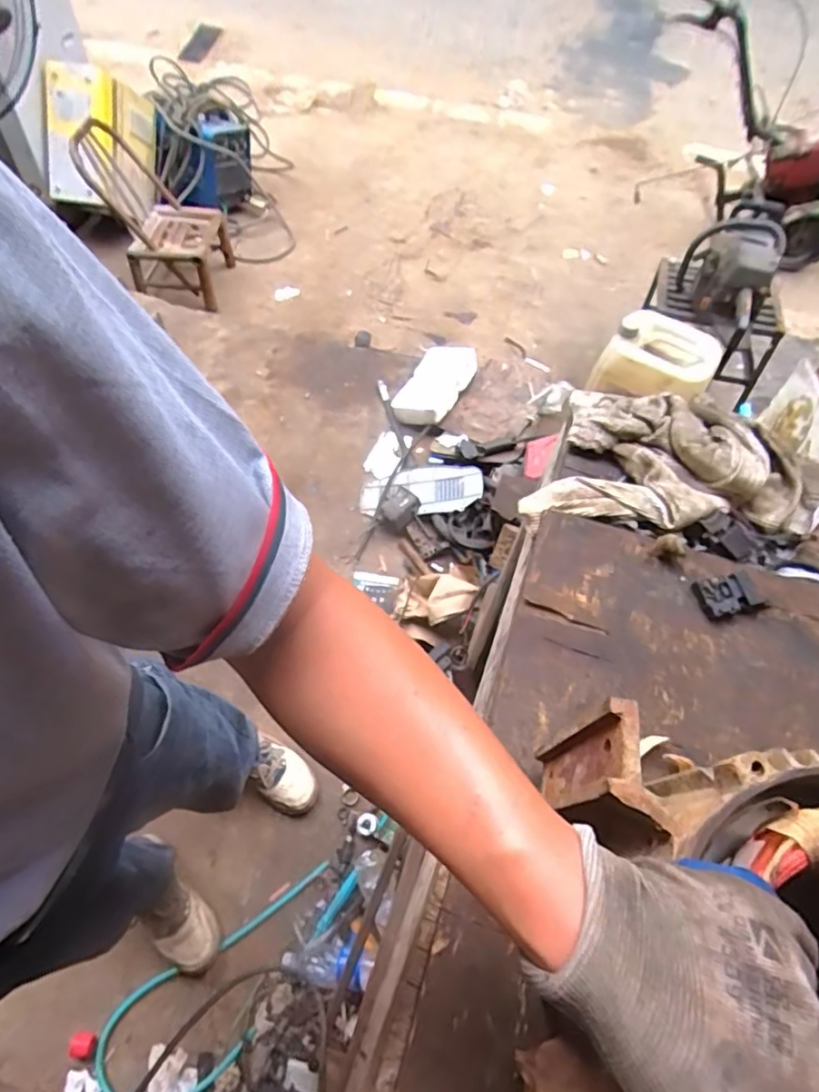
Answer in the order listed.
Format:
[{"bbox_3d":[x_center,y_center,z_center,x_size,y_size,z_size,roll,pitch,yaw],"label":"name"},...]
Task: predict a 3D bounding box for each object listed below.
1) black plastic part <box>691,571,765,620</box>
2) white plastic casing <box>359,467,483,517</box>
[{"bbox_3d":[0.331,0.050,0.610,0.055,0.025,0.039,-10,63,-8],"label":"black plastic part"},{"bbox_3d":[0.031,-0.160,1.662,0.345,0.033,0.164,-2,61,17],"label":"white plastic casing"}]

